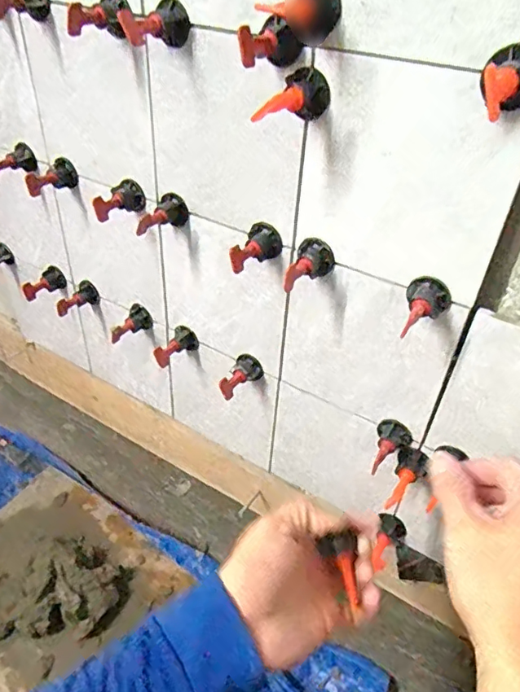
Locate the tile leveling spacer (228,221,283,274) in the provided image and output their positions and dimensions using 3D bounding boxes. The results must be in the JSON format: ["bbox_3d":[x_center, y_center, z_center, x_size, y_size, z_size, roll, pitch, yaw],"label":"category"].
[{"bbox_3d":[-0.002,-0.080,0.427,0.028,0.029,0.047,19,41,18],"label":"tile leveling spacer"}]

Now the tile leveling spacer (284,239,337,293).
[{"bbox_3d":[0.040,-0.063,0.410,0.033,0.029,0.037,16,40,14],"label":"tile leveling spacer"}]

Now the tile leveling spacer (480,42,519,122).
[{"bbox_3d":[0.134,-0.141,0.275,0.032,0.031,0.042,19,41,18],"label":"tile leveling spacer"}]

